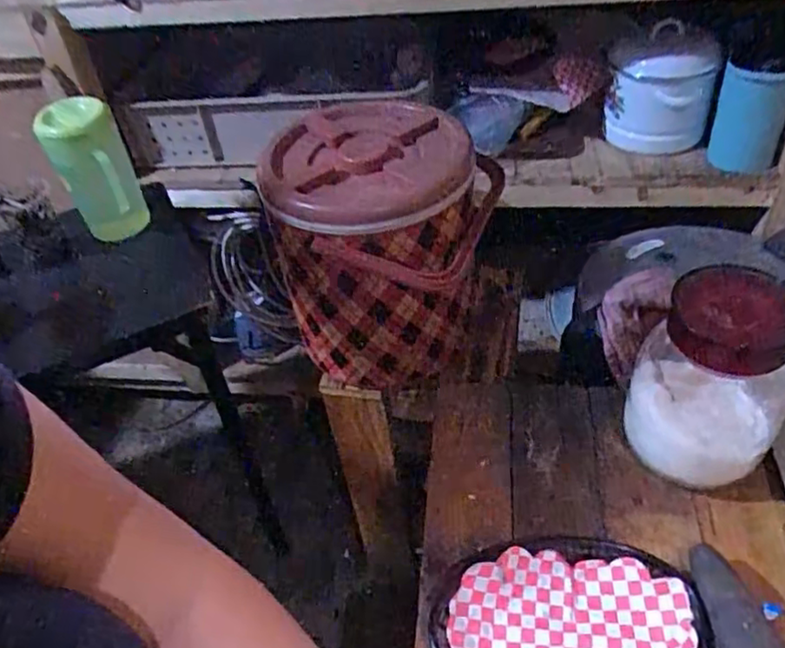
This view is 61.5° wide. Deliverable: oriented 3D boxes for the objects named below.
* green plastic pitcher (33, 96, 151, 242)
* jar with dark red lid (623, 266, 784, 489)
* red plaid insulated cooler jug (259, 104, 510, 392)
[{"bbox_3d":[-0.432,-0.215,0.963,0.099,0.210,0.097,-24,47,-16],"label":"green plastic pitcher"},{"bbox_3d":[0.281,0.051,0.585,0.119,0.174,0.109,-4,45,4],"label":"jar with dark red lid"},{"bbox_3d":[-0.006,-0.114,0.908,0.257,0.313,0.271,-4,45,4],"label":"red plaid insulated cooler jug"}]

